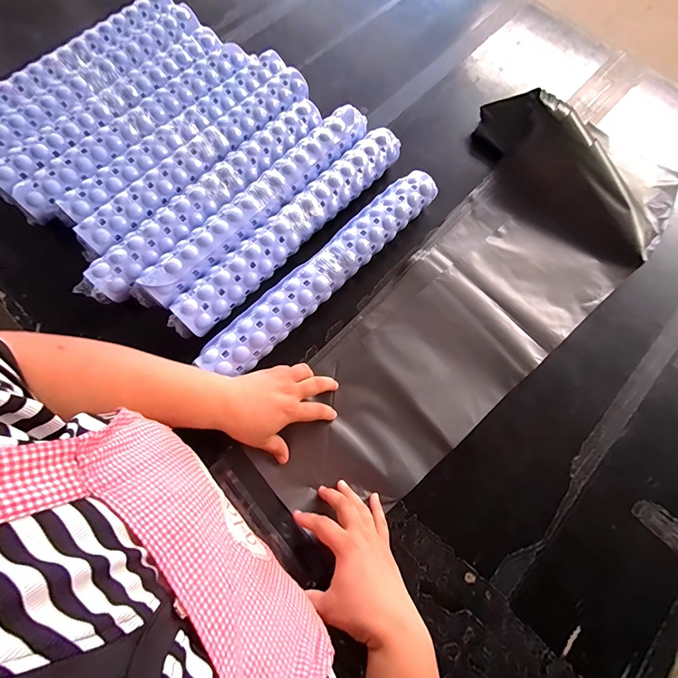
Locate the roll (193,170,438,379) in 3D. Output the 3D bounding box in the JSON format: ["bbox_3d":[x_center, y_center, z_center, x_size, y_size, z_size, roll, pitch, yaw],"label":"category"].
[{"bbox_3d":[-0.022,-0.100,0.543,0.069,0.054,0.457,43,76,11],"label":"roll"}]

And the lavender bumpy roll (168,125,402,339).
[{"bbox_3d":[-0.072,-0.179,0.566,0.065,0.055,0.472,41,76,10],"label":"lavender bumpy roll"}]

